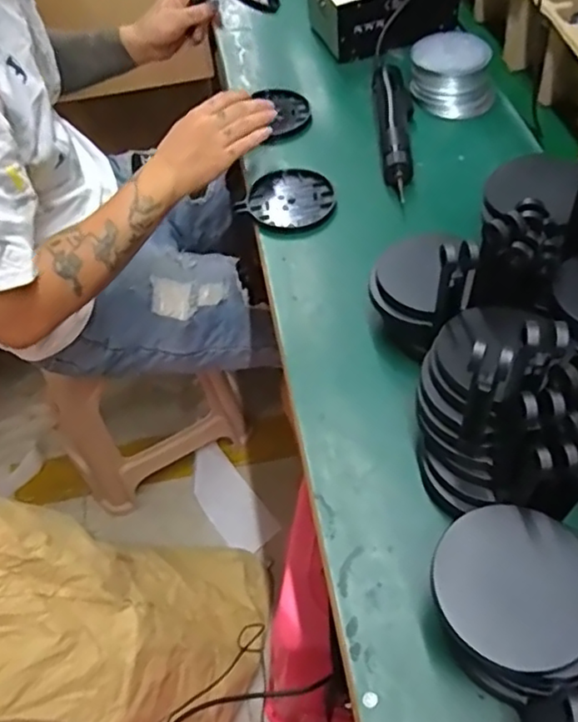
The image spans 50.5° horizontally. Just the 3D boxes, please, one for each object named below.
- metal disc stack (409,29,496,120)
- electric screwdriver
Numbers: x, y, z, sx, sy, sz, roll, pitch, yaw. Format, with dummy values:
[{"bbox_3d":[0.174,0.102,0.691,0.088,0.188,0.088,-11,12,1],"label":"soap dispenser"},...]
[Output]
[{"bbox_3d":[0.214,-0.371,0.795,0.115,0.066,0.088,18,57,13],"label":"metal disc stack"},{"bbox_3d":[0.130,-0.282,0.744,0.044,0.036,0.225,1,55,2],"label":"electric screwdriver"}]

